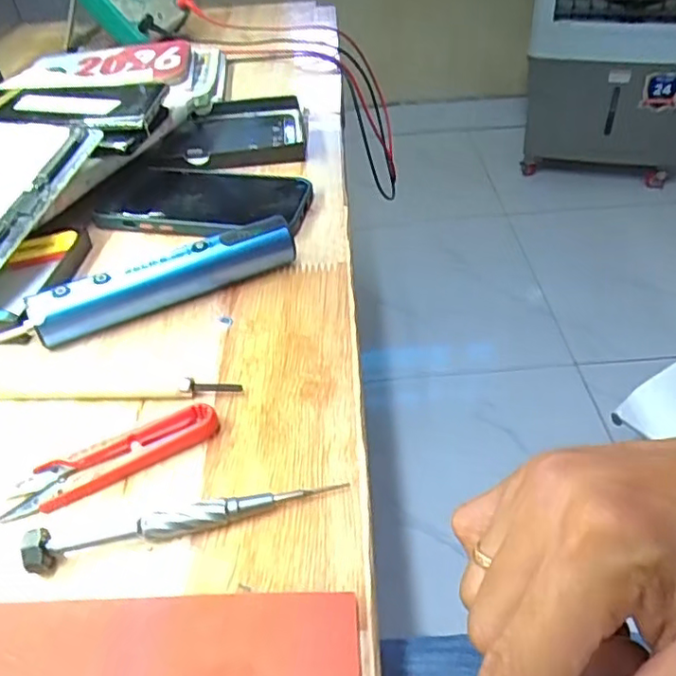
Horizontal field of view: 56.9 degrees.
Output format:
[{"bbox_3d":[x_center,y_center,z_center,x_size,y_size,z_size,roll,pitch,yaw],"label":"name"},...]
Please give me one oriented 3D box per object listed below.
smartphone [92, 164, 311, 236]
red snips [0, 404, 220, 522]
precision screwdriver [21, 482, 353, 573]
[{"bbox_3d":[-0.093,-0.097,0.448,0.142,0.015,0.077,7,43,13],"label":"smartphone"},{"bbox_3d":[-0.100,0.055,0.280,0.094,0.010,0.022,-21,44,-17],"label":"red snips"},{"bbox_3d":[-0.060,0.073,0.252,0.124,0.016,0.012,-12,42,-8],"label":"precision screwdriver"}]

